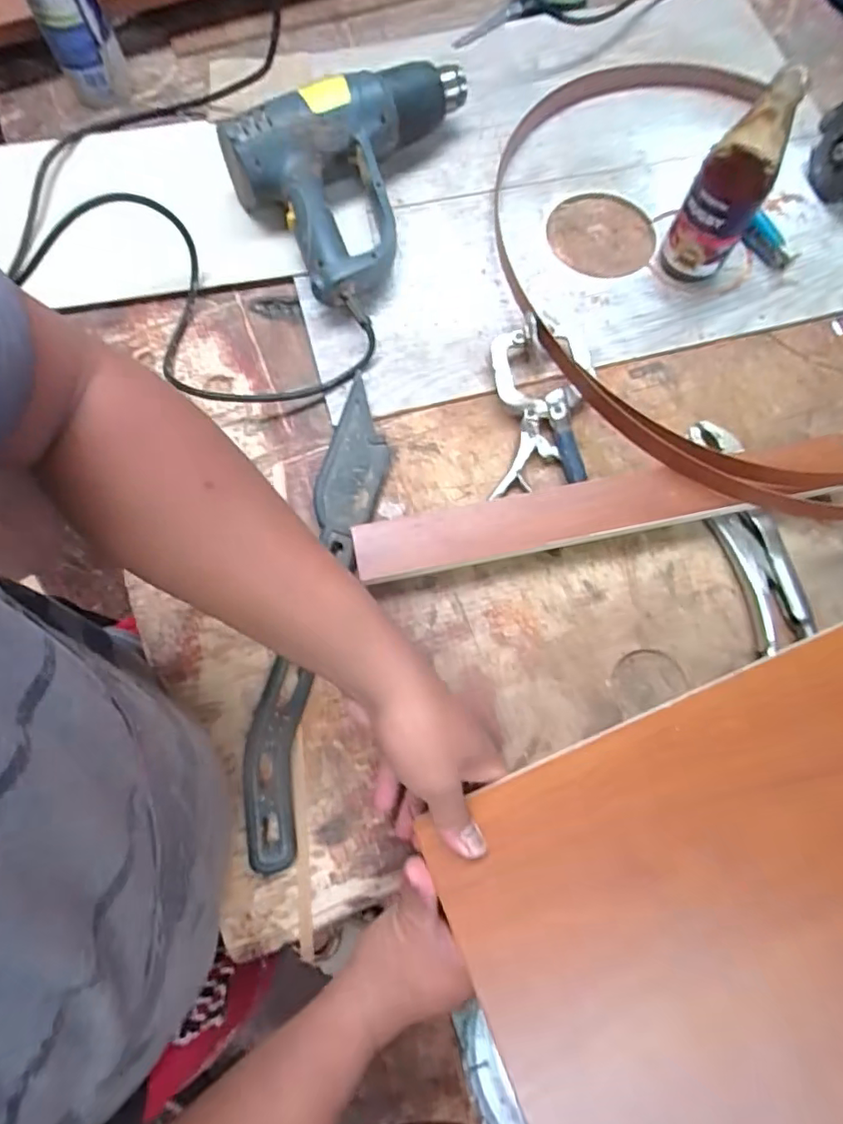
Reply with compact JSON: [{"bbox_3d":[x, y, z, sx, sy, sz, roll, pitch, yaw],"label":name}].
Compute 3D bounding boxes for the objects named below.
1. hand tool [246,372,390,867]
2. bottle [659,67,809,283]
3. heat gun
[{"bbox_3d":[-0.082,0.033,0.462,0.051,0.019,0.388,10,73,3],"label":"hand tool"},{"bbox_3d":[0.266,-0.324,0.496,0.062,0.167,0.058,26,75,8],"label":"bottle"},{"bbox_3d":[-0.038,-0.379,0.554,0.254,0.086,0.182,-33,76,-9],"label":"heat gun"}]

